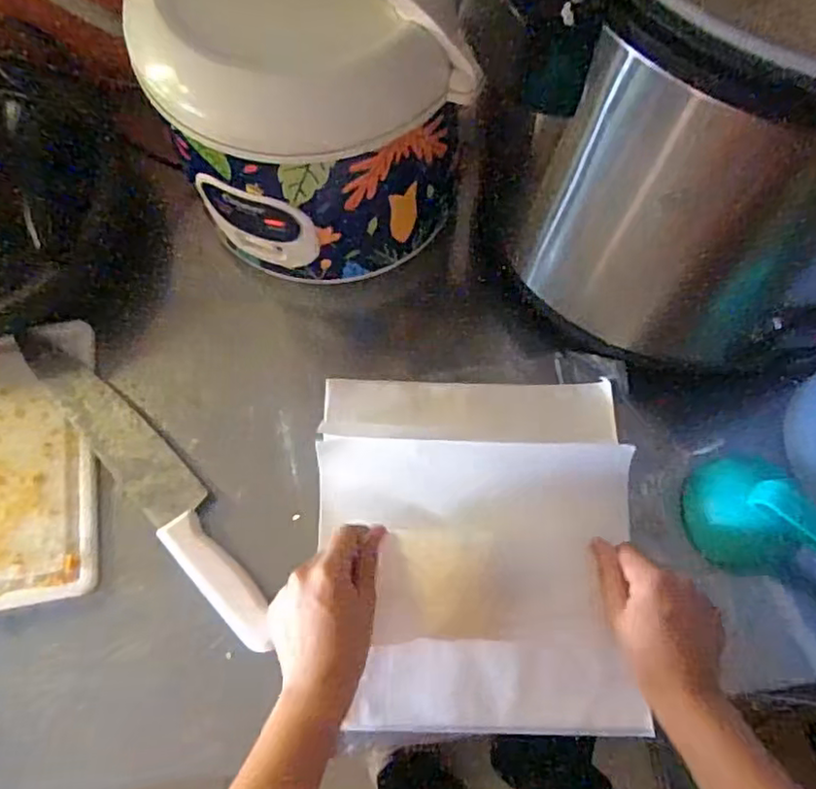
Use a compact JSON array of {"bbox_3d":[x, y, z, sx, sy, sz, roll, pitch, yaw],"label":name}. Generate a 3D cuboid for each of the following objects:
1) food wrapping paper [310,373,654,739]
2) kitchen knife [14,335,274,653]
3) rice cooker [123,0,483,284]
[{"bbox_3d":[0.053,0.112,0.502,0.242,0.062,0.274,-1,70,-1],"label":"food wrapping paper"},{"bbox_3d":[-0.220,0.063,0.536,0.047,0.015,0.341,-40,75,-14],"label":"kitchen knife"},{"bbox_3d":[-0.079,-0.224,0.507,0.210,0.209,0.203,-16,70,-6],"label":"rice cooker"}]

